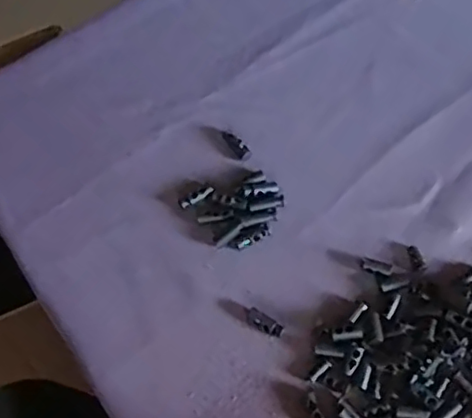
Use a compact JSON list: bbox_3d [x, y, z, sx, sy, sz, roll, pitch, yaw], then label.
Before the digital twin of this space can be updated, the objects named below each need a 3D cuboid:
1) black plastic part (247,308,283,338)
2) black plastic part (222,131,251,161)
[{"bbox_3d":[0.018,0.071,0.374,0.024,0.007,0.010,27,69,29],"label":"black plastic part"},{"bbox_3d":[0.000,-0.046,0.425,0.010,0.004,0.029,-31,67,-11],"label":"black plastic part"}]

